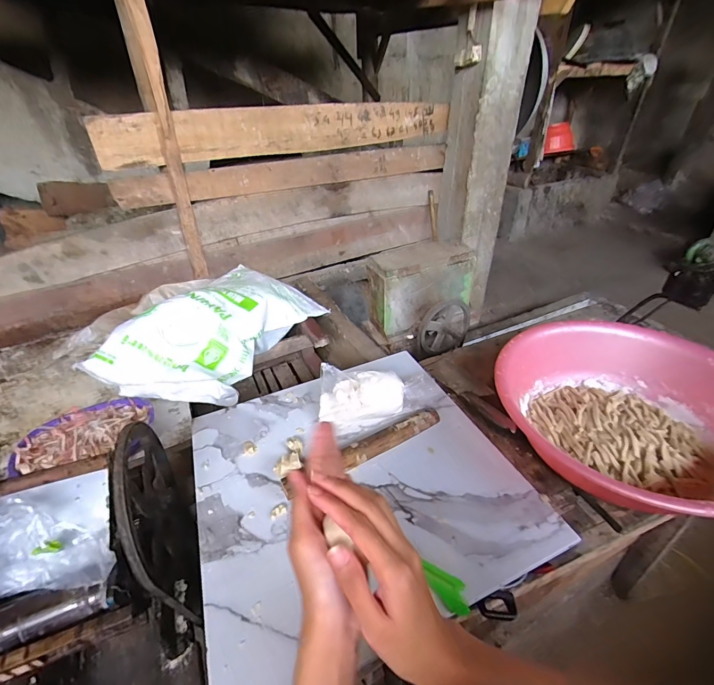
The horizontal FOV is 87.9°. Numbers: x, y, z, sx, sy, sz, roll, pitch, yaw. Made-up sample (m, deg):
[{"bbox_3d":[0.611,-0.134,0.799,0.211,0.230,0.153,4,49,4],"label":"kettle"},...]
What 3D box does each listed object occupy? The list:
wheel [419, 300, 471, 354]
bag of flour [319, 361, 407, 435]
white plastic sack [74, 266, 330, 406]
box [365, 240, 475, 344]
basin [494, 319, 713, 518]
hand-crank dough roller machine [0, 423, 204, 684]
[{"bbox_3d":[0.291,-0.047,1.211,0.190,0.159,0.065,-47,26,5],"label":"wheel"},{"bbox_3d":[0.010,0.100,0.701,0.165,0.106,0.065,-6,35,-7],"label":"bag of flour"},{"bbox_3d":[-0.447,-0.054,1.211,0.398,0.188,0.665,16,39,23],"label":"white plastic sack"},{"bbox_3d":[0.209,-0.192,1.260,0.343,0.240,0.148,-18,38,-22],"label":"box"},{"bbox_3d":[0.440,0.118,0.614,0.377,0.124,0.386,-1,35,1],"label":"basin"},{"bbox_3d":[-0.410,0.334,0.586,0.224,0.357,0.308,-9,36,-10],"label":"hand-crank dough roller machine"}]

